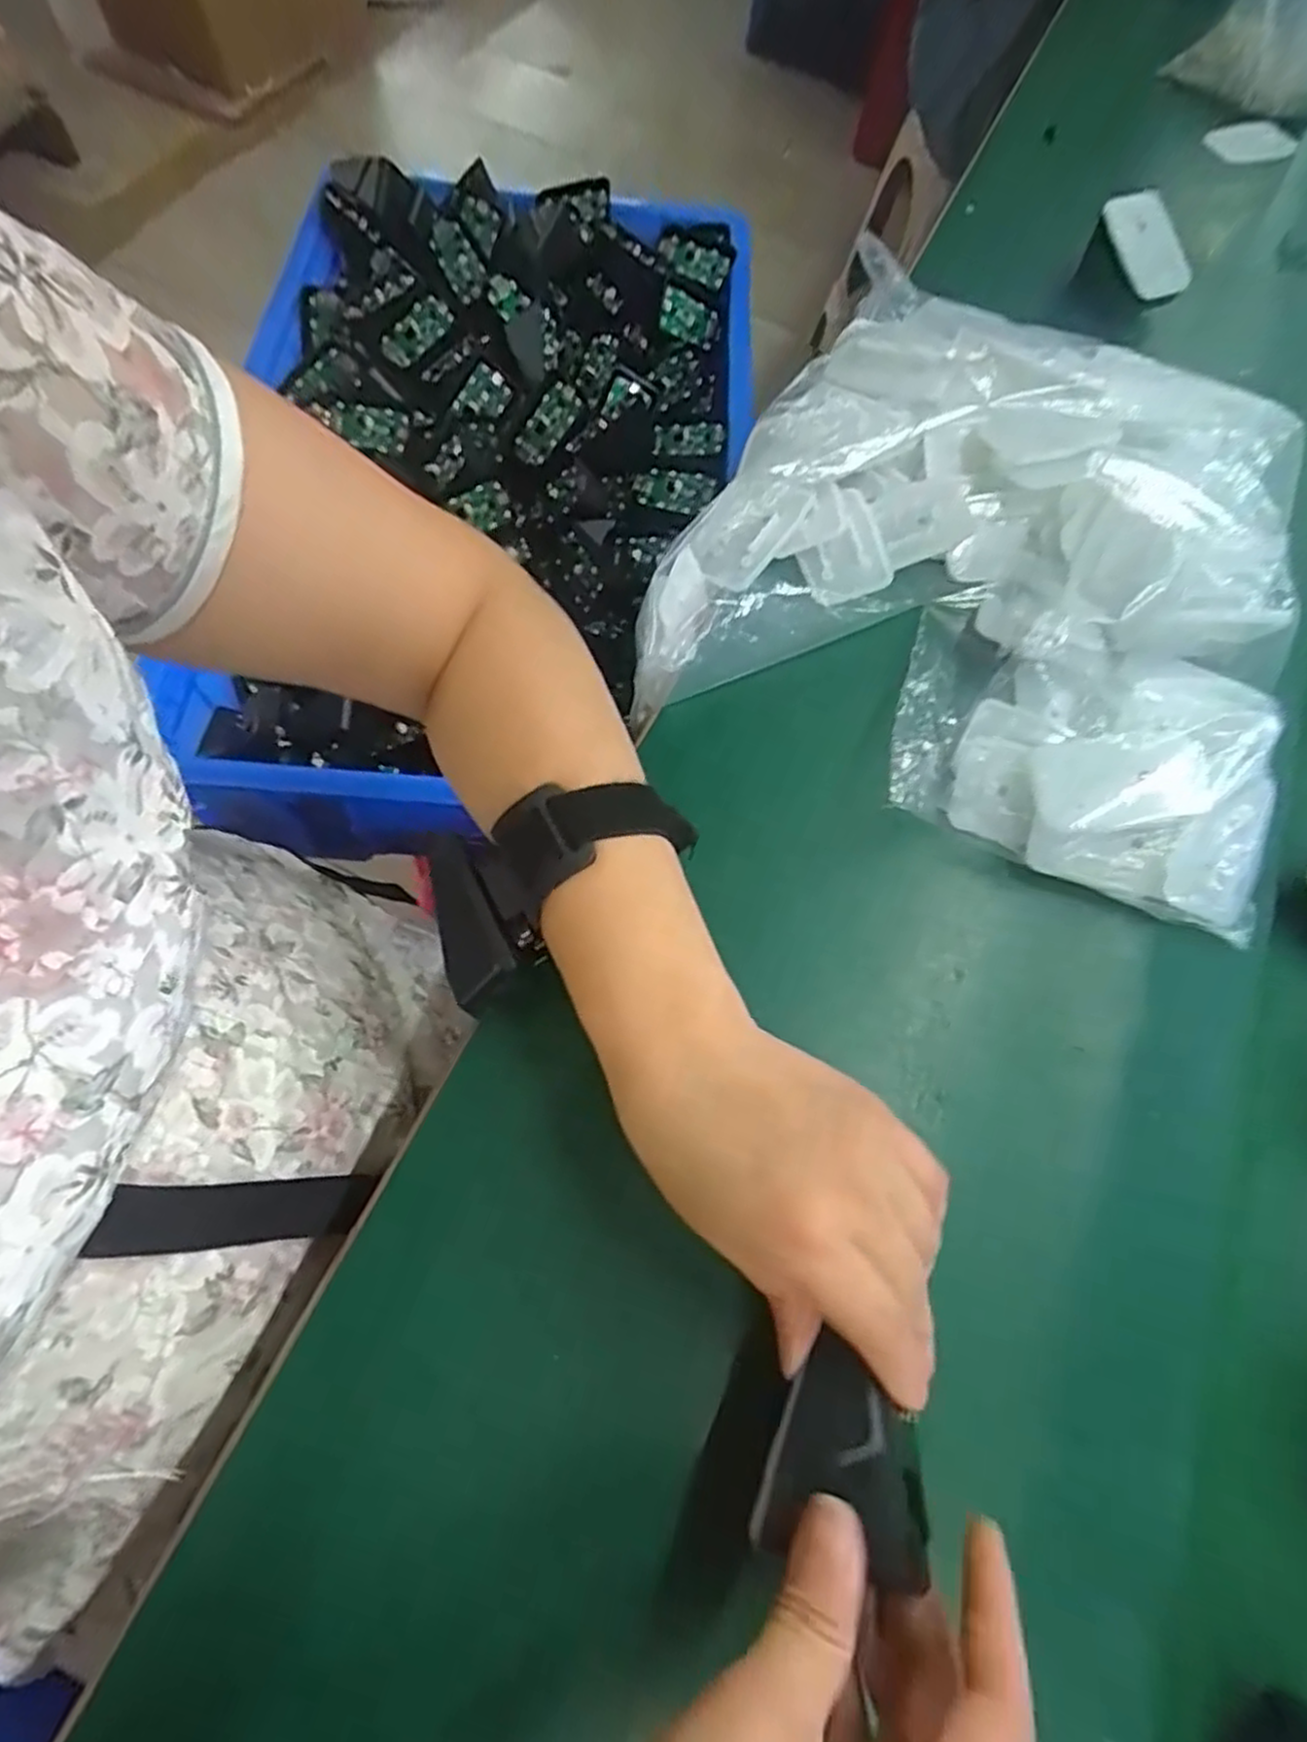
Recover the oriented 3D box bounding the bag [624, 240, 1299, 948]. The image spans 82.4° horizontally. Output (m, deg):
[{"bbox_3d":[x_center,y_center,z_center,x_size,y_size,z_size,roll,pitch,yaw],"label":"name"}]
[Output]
[{"bbox_3d":[0.167,-0.164,0.378,0.289,0.059,0.315,18,70,5],"label":"bag"}]

